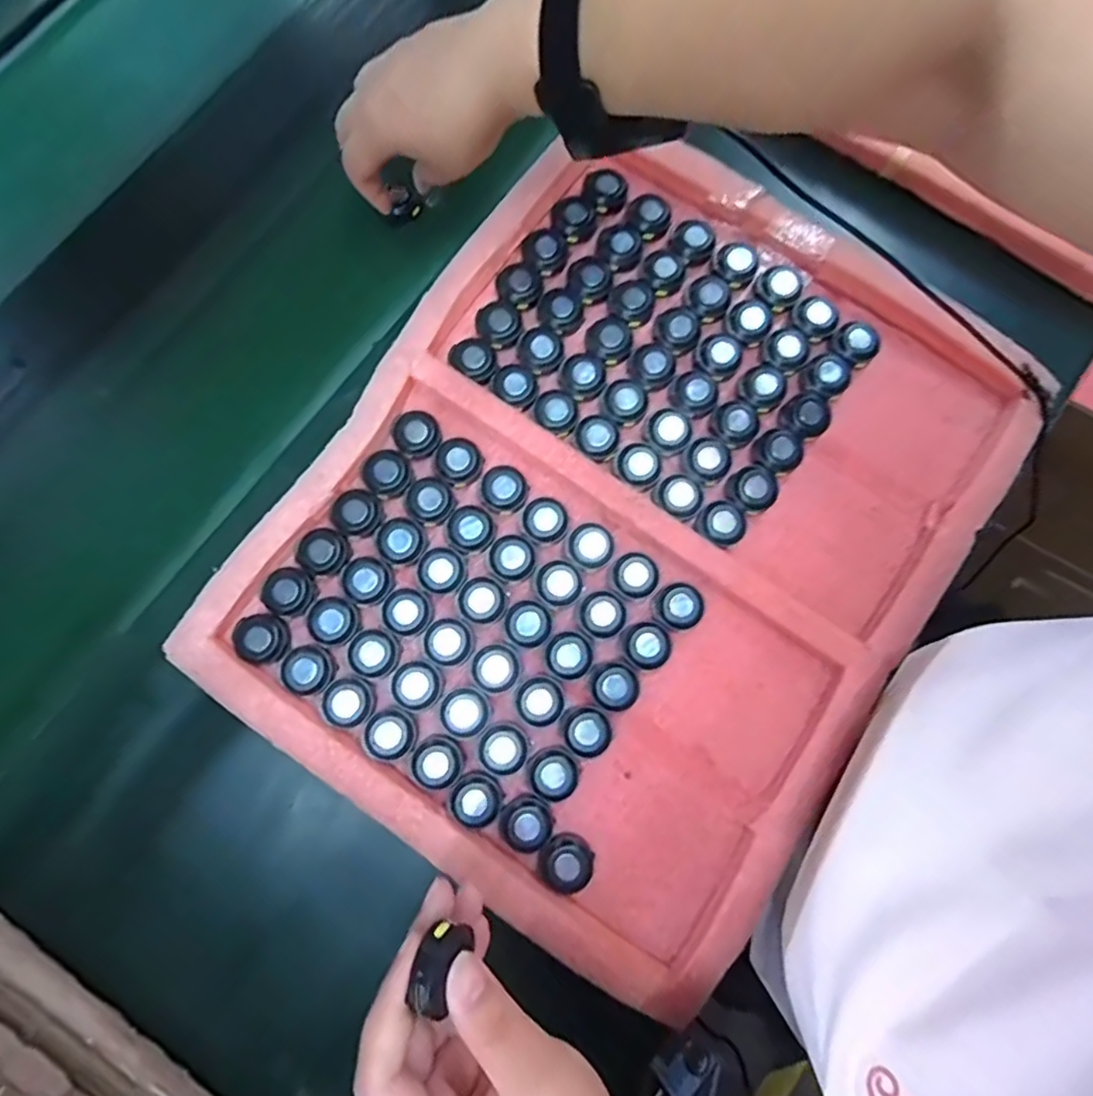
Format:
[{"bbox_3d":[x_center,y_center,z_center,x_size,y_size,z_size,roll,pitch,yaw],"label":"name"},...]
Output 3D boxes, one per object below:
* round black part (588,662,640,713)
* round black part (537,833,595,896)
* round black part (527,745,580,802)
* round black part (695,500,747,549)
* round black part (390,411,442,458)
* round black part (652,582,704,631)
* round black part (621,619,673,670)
[{"bbox_3d":[0.040,0.082,0.355,0.028,0.011,0.026,41,82,8],"label":"round black part"},{"bbox_3d":[0.011,0.177,0.337,0.029,0.013,0.030,0,79,0],"label":"round black part"},{"bbox_3d":[0.004,0.130,0.346,0.028,0.011,0.029,0,79,0],"label":"round black part"},{"bbox_3d":[0.109,-0.015,0.373,0.027,0.010,0.027,0,79,0],"label":"round black part"},{"bbox_3d":[-0.081,-0.071,0.375,0.028,0.008,0.028,42,82,8],"label":"round black part"},{"bbox_3d":[0.080,0.036,0.363,0.028,0.016,0.029,0,79,0],"label":"round black part"},{"bbox_3d":[0.059,0.058,0.358,0.028,0.017,0.026,0,79,0],"label":"round black part"}]

